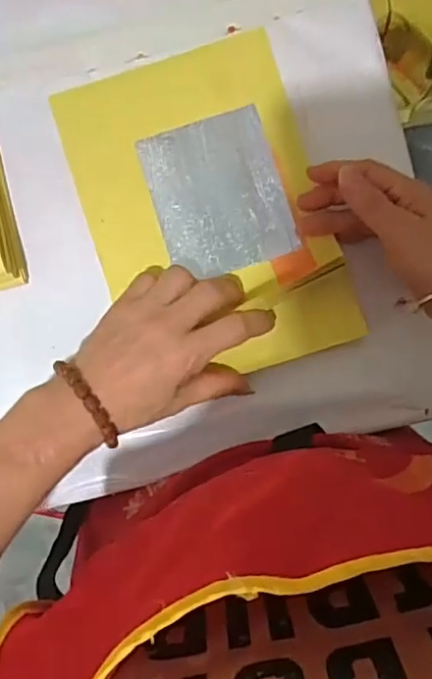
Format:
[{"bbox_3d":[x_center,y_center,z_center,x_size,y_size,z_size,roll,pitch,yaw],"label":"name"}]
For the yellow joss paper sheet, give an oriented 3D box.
[{"bbox_3d":[-0.006,-0.086,0.409,0.155,0.010,0.221,-18,89,0],"label":"yellow joss paper sheet"}]

